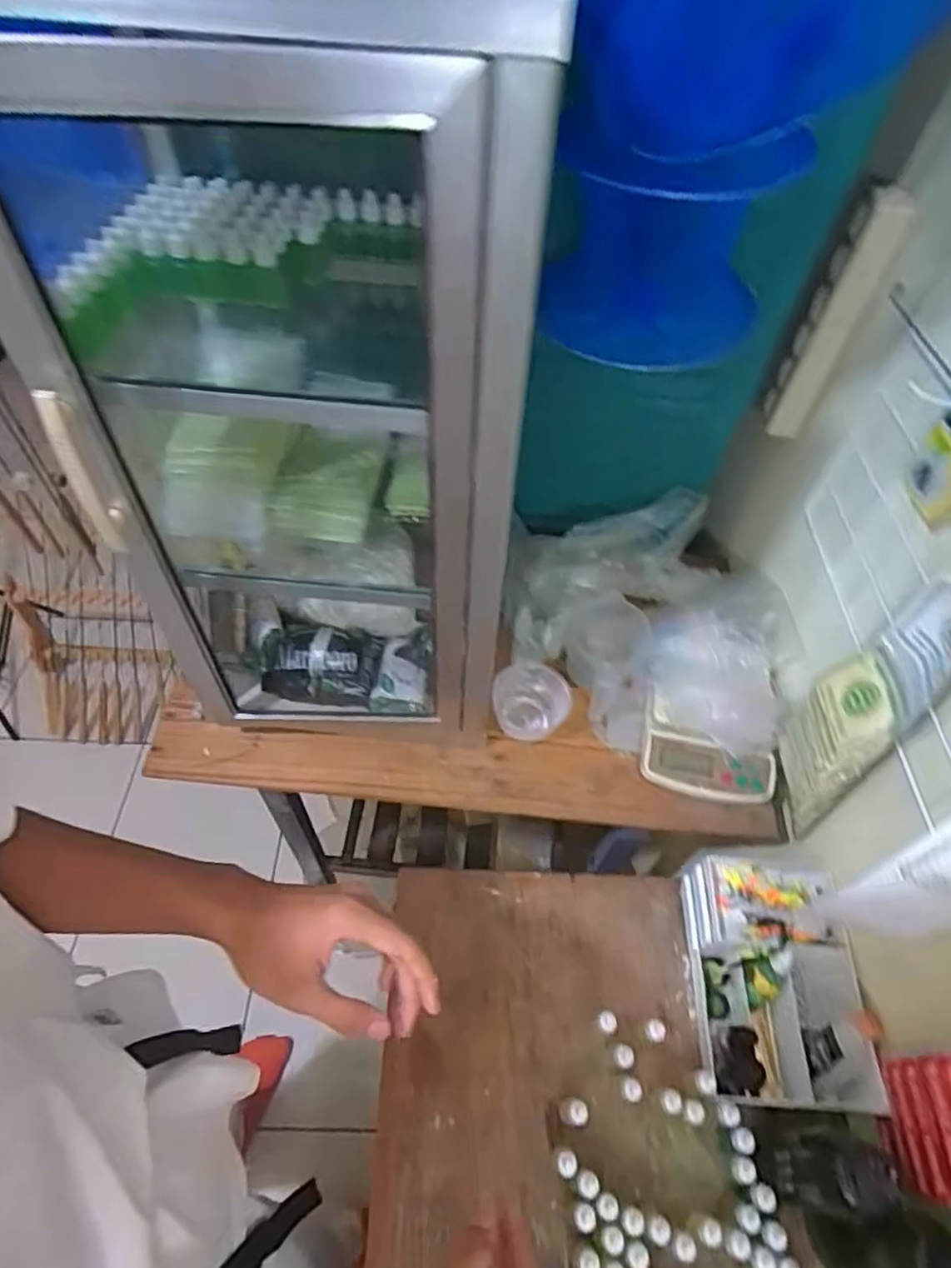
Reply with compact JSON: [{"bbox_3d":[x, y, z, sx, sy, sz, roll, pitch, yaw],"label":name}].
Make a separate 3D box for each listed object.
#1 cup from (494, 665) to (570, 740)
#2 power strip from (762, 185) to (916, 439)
[{"bbox_3d":[0.069,0.088,0.835,0.084,0.064,0.091,2,54,-2],"label":"cup"},{"bbox_3d":[0.385,-0.334,0.717,0.048,0.259,0.041,13,54,6],"label":"power strip"}]

